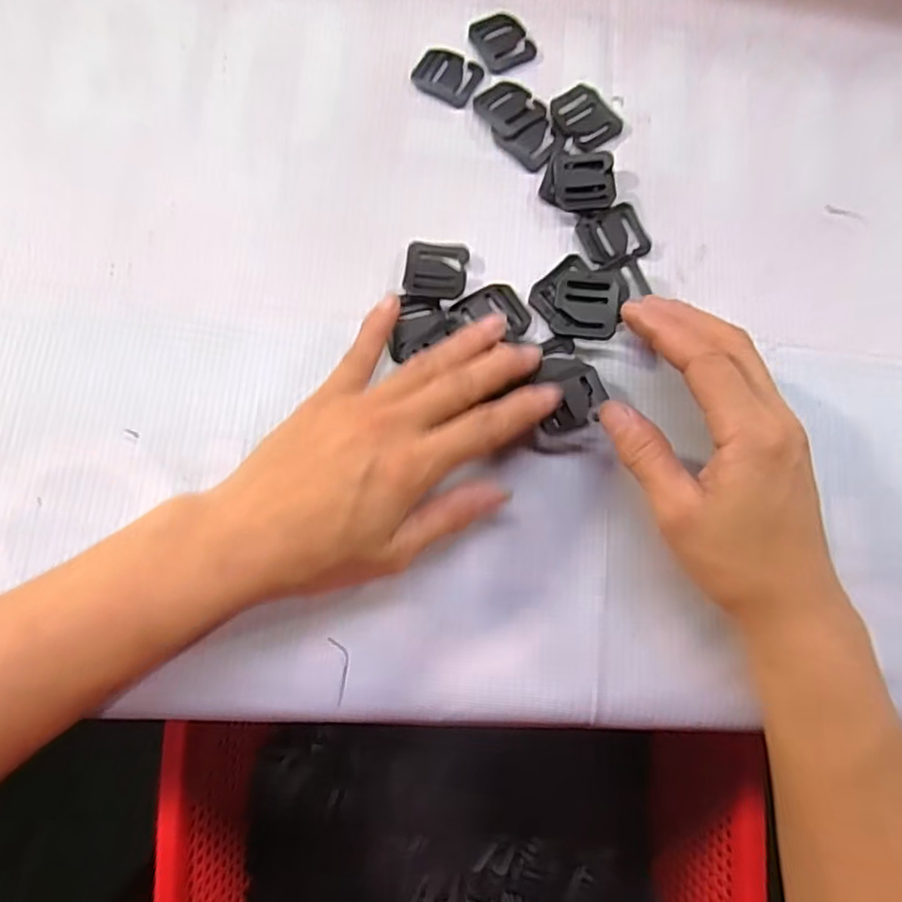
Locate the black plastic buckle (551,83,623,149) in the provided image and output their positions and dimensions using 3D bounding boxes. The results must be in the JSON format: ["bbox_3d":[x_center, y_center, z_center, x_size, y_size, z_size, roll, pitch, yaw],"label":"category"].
[{"bbox_3d":[0.072,-0.180,0.339,0.031,0.006,0.035,-34,79,-10],"label":"black plastic buckle"}]

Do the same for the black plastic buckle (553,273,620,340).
[{"bbox_3d":[0.066,-0.071,0.304,0.030,0.004,0.034,6,74,17],"label":"black plastic buckle"}]

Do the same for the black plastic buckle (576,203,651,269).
[{"bbox_3d":[0.084,-0.110,0.321,0.036,0.008,0.035,-14,76,-6],"label":"black plastic buckle"}]

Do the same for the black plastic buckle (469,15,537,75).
[{"bbox_3d":[0.028,-0.231,0.350,0.032,0.004,0.035,-28,78,-9],"label":"black plastic buckle"}]

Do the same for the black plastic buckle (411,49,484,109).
[{"bbox_3d":[-0.002,-0.207,0.343,0.035,0.004,0.030,27,76,5],"label":"black plastic buckle"}]

